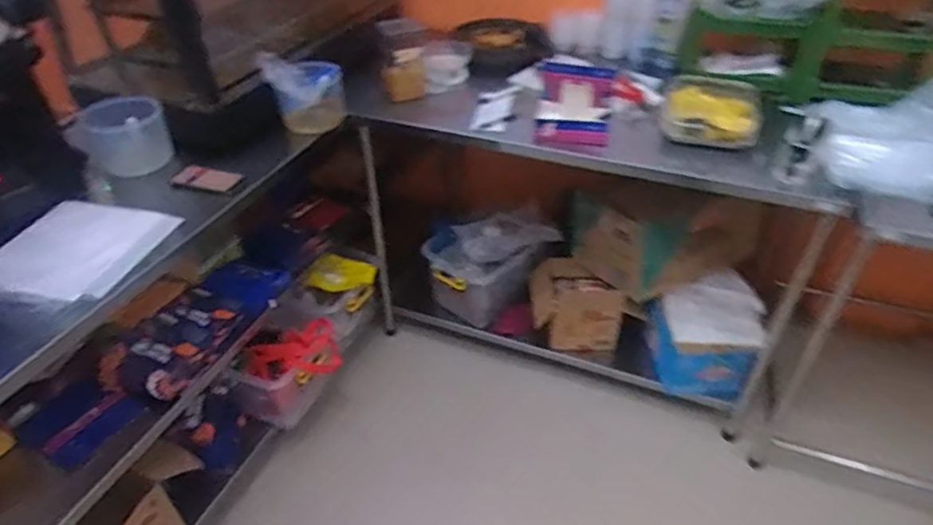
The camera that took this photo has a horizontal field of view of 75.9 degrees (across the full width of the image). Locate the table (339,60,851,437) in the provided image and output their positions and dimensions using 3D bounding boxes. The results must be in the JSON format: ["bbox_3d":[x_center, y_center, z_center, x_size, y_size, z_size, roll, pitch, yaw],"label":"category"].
[{"bbox_3d":[0.266,-0.094,1.824,1.268,0.835,0.538,10,40,14],"label":"table"}]

